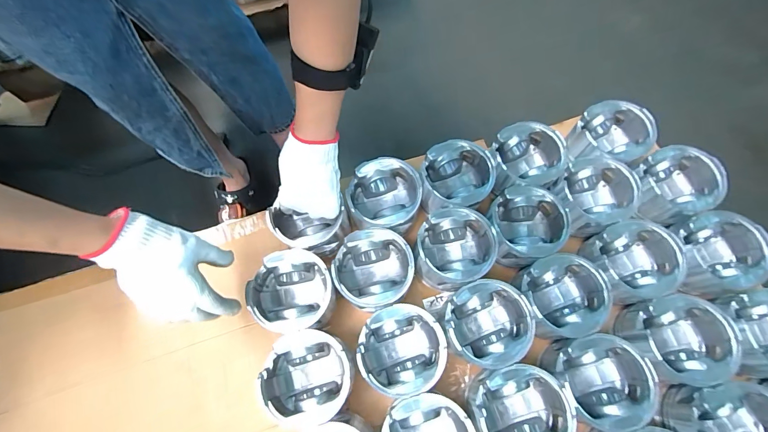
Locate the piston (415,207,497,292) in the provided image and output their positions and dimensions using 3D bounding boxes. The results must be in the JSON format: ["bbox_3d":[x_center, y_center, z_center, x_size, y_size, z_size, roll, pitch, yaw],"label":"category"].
[{"bbox_3d":[0.102,0.051,0.524,0.106,0.082,0.107,0,69,1],"label":"piston"}]

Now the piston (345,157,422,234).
[{"bbox_3d":[0.001,-0.026,0.546,0.107,0.072,0.107,5,69,3],"label":"piston"}]

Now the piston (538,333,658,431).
[{"bbox_3d":[0.273,0.213,0.460,0.109,0.079,0.103,0,69,1],"label":"piston"}]

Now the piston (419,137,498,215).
[{"bbox_3d":[0.113,-0.056,0.555,0.107,0.073,0.097,5,69,3],"label":"piston"}]

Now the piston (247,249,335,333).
[{"bbox_3d":[-0.129,0.113,0.508,0.104,0.097,0.105,0,69,1],"label":"piston"}]

